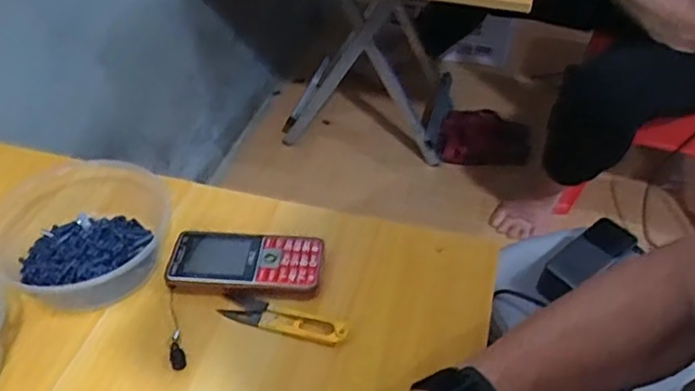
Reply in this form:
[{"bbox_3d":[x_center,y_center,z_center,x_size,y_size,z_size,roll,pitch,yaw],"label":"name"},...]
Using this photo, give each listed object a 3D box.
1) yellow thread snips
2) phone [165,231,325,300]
[{"bbox_3d":[-0.051,0.097,0.481,0.104,0.012,0.023,15,46,14],"label":"yellow thread snips"},{"bbox_3d":[-0.086,0.057,0.516,0.125,0.018,0.058,3,44,2],"label":"phone"}]

